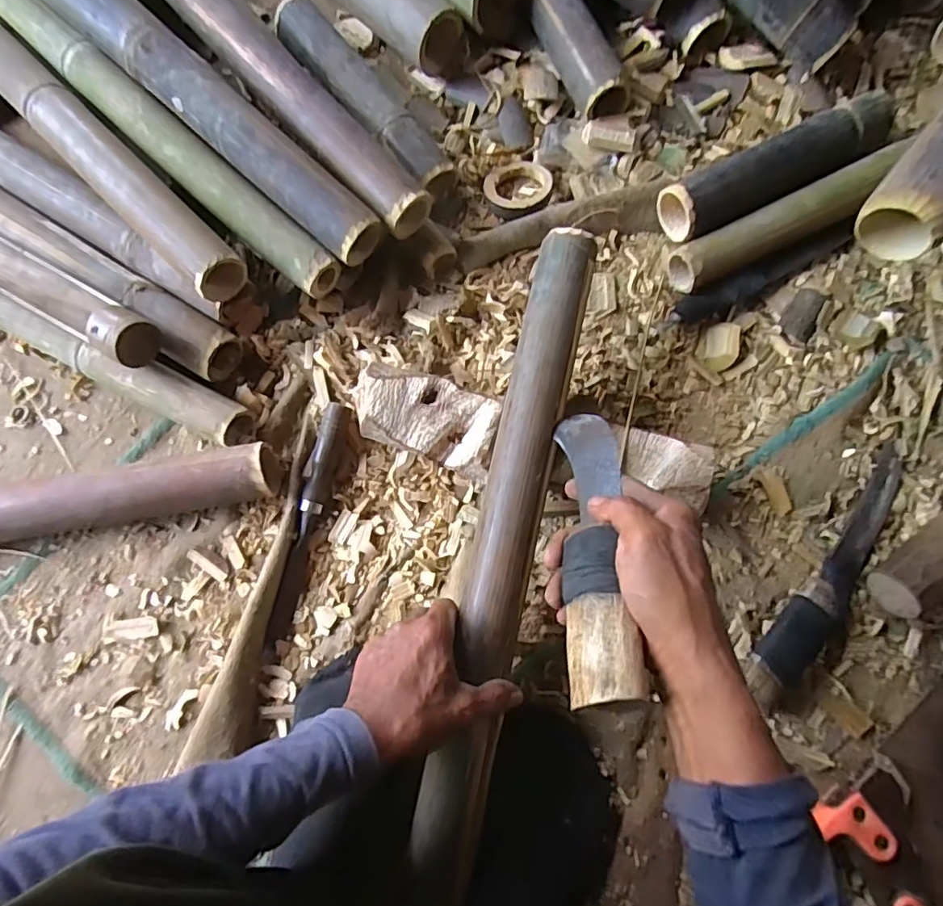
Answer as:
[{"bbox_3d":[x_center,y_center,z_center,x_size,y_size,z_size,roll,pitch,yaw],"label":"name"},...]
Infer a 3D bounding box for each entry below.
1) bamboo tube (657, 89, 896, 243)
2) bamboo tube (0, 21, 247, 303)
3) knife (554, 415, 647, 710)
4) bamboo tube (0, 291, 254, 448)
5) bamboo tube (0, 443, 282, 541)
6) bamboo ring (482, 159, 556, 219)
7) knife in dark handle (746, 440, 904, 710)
[{"bbox_3d":[0.327,-0.301,0.587,0.259,0.064,0.061,-28,78,-5],"label":"bamboo tube"},{"bbox_3d":[-0.464,-0.383,0.579,0.653,0.057,0.055,44,82,10],"label":"bamboo tube"},{"bbox_3d":[0.086,0.054,0.379,0.042,0.031,0.225,6,46,2],"label":"knife"},{"bbox_3d":[-0.518,-0.162,0.582,0.648,0.053,0.050,26,79,7],"label":"bamboo tube"},{"bbox_3d":[-0.513,0.072,0.526,0.646,0.058,0.054,-10,77,-1],"label":"bamboo tube"},{"bbox_3d":[0.052,-0.292,0.606,0.074,0.019,0.070,0,77,1],"label":"bamboo ring"},{"bbox_3d":[0.344,0.115,0.513,0.051,0.028,0.276,38,81,9],"label":"knife in dark handle"}]

